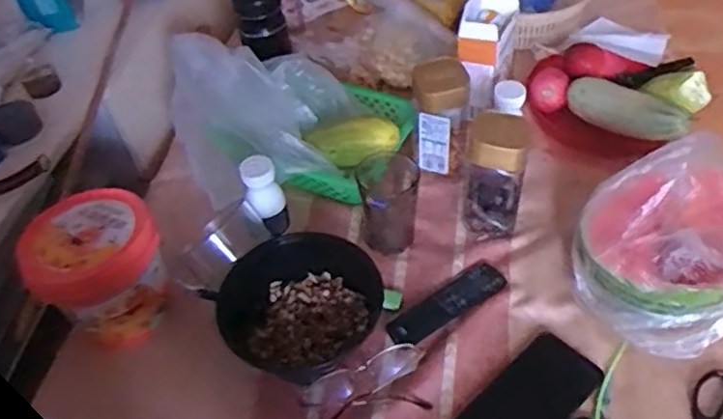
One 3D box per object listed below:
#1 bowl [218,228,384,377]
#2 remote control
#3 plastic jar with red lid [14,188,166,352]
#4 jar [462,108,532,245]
[{"bbox_3d":[-0.064,0.099,0.682,0.174,0.061,0.146,-19,49,-12],"label":"bowl"},{"bbox_3d":[0.094,0.103,0.706,0.151,0.018,0.042,-28,51,-19],"label":"remote control"},{"bbox_3d":[-0.283,0.065,0.699,0.131,0.113,0.134,-3,47,3],"label":"plastic jar with red lid"},{"bbox_3d":[0.157,-0.036,0.747,0.063,0.152,0.060,-3,47,3],"label":"jar"}]

